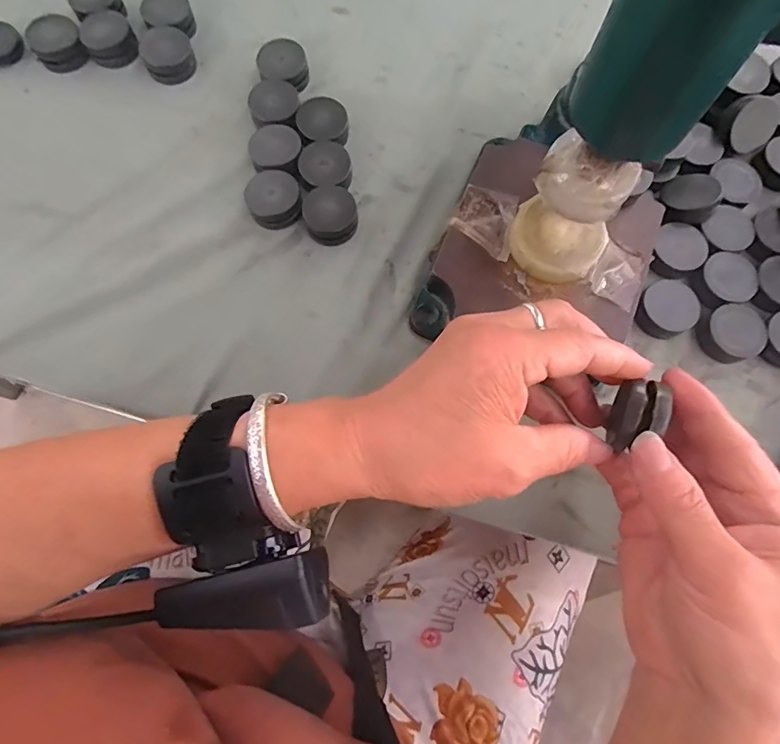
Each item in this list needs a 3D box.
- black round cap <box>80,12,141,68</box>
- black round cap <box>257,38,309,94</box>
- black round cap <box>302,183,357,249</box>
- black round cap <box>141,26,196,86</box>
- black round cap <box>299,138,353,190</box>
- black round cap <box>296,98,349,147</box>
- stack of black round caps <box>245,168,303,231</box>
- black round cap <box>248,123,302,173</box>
[{"bbox_3d":[-0.190,-0.226,0.326,0.032,0.013,0.035,0,74,-2],"label":"black round cap"},{"bbox_3d":[-0.072,-0.207,0.326,0.033,0.014,0.031,0,74,-2],"label":"black round cap"},{"bbox_3d":[-0.037,-0.097,0.298,0.032,0.015,0.034,0,74,-2],"label":"black round cap"},{"bbox_3d":[-0.151,-0.216,0.325,0.032,0.015,0.037,-22,76,-8],"label":"black round cap"},{"bbox_3d":[-0.041,-0.131,0.308,0.031,0.014,0.033,0,74,-2],"label":"black round cap"},{"bbox_3d":[-0.044,-0.162,0.316,0.033,0.014,0.029,-3,74,-3],"label":"black round cap"},{"bbox_3d":[-0.073,-0.109,0.299,0.032,0.016,0.035,-20,76,-7],"label":"stack of black round caps"},{"bbox_3d":[-0.073,-0.141,0.310,0.032,0.014,0.035,0,74,-2],"label":"black round cap"}]

